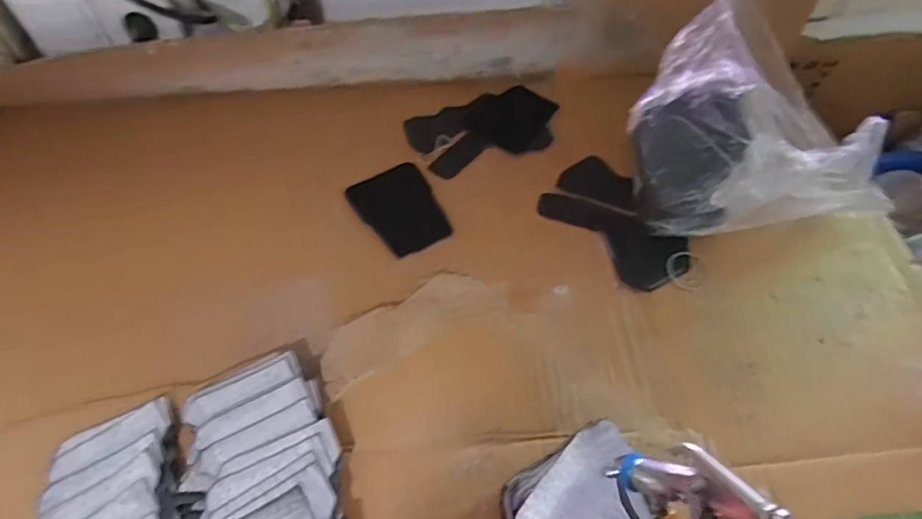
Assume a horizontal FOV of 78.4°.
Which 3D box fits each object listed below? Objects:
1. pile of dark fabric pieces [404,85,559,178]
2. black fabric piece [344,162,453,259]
[{"bbox_3d":[0.039,-0.183,0.783,0.209,0.017,0.125,-21,62,-14],"label":"pile of dark fabric pieces"},{"bbox_3d":[-0.076,-0.062,0.707,0.093,0.004,0.132,-26,60,-12],"label":"black fabric piece"}]

